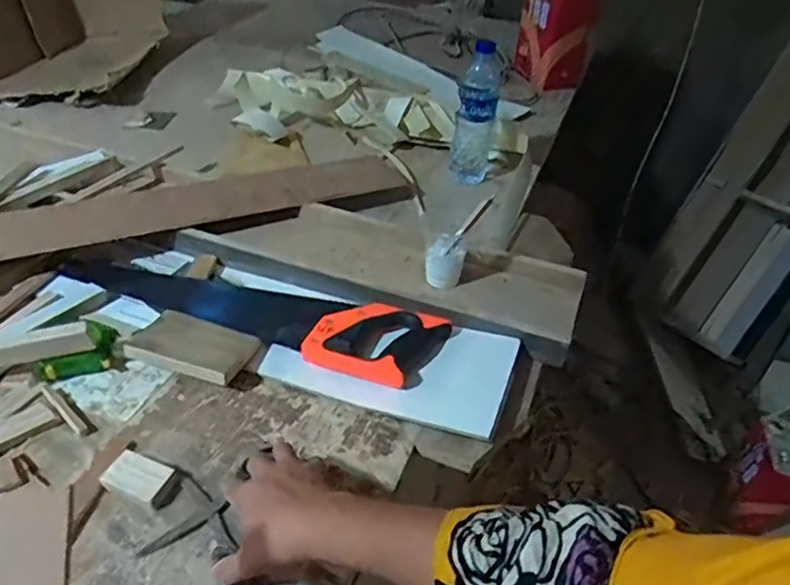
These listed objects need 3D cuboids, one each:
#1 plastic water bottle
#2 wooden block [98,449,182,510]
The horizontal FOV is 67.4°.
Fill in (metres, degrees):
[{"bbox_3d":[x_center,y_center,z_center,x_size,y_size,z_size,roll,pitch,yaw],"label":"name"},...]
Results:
[{"bbox_3d":[0.137,-0.292,0.990,0.068,0.227,0.058,11,41,7],"label":"plastic water bottle"},{"bbox_3d":[-0.238,0.175,0.558,0.067,0.018,0.041,17,42,14],"label":"wooden block"}]

